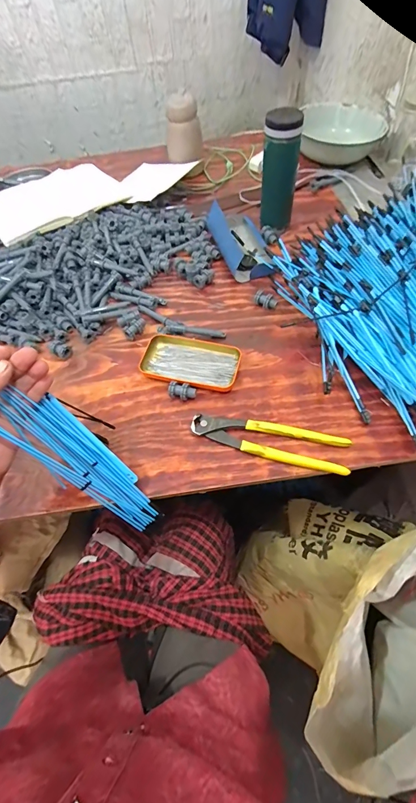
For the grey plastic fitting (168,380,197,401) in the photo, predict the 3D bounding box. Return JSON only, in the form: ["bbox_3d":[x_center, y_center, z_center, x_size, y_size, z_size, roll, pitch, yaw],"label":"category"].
[{"bbox_3d":[-0.036,-0.014,0.498,0.038,0.023,0.020,3,59,6],"label":"grey plastic fitting"}]

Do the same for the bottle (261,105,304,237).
[{"bbox_3d":[0.124,-0.393,0.615,0.059,0.181,0.057,9,60,10],"label":"bottle"}]

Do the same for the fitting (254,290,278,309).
[{"bbox_3d":[0.097,-0.168,0.577,0.037,0.023,0.022,20,63,16],"label":"fitting"}]

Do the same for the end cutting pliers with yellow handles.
[{"bbox_3d":[0.079,0.049,0.452,0.197,0.016,0.051,11,61,11],"label":"end cutting pliers with yellow handles"}]

